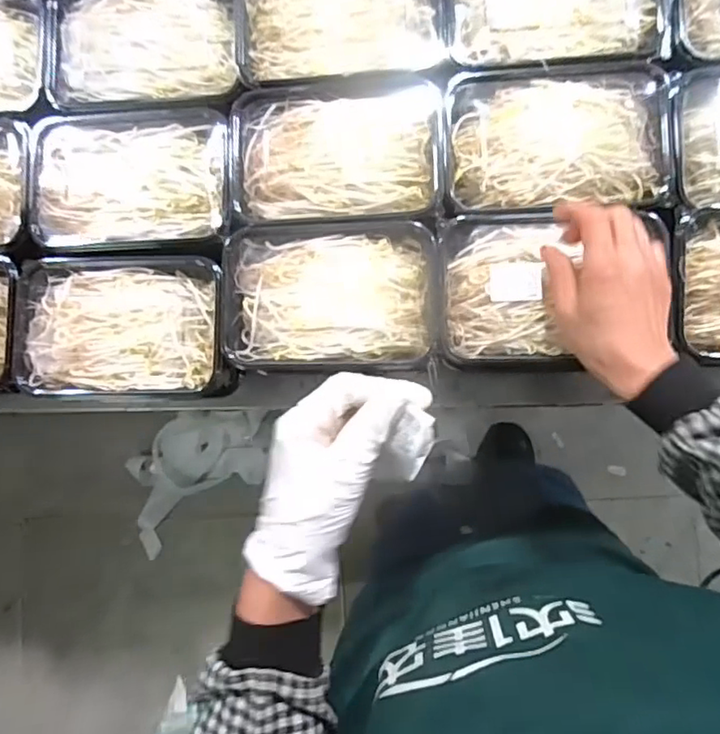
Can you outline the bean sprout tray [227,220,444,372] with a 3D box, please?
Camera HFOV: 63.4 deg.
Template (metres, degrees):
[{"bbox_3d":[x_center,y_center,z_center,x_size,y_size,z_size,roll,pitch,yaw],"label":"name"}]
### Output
[{"bbox_3d":[-0.025,-0.062,0.500,0.178,0.031,0.130,-1,86,6],"label":"bean sprout tray"}]

